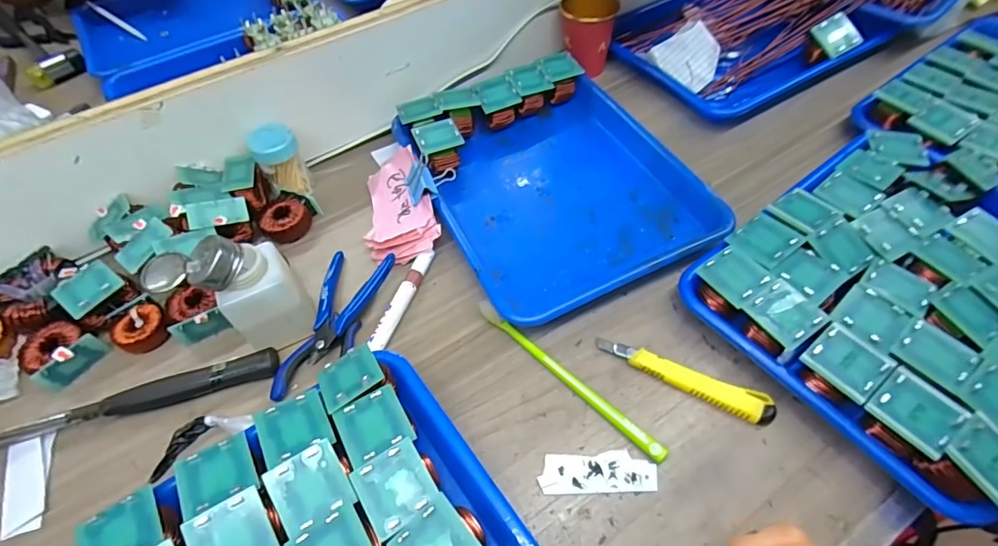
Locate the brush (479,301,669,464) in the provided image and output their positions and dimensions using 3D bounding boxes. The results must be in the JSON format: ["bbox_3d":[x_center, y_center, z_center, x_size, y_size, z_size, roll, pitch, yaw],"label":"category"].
[{"bbox_3d":[0.053,0.083,0.392,0.187,0.013,0.010,38,64,26],"label":"brush"}]

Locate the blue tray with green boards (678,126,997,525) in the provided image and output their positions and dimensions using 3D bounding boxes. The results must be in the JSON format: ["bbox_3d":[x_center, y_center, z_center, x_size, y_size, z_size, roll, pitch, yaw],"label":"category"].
[{"bbox_3d":[0.359,0.002,0.413,0.344,0.058,0.235,-30,58,-20],"label":"blue tray with green boards"}]

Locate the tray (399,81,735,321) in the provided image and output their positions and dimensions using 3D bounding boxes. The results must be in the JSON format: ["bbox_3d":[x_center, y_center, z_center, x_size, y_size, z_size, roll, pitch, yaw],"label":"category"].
[{"bbox_3d":[0.061,-0.091,0.507,0.247,0.034,0.280,-23,57,-13],"label":"tray"}]

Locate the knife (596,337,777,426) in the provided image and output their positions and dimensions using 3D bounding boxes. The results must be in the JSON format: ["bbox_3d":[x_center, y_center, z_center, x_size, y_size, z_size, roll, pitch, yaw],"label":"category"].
[{"bbox_3d":[0.145,0.084,0.387,0.137,0.013,0.022,21,58,17],"label":"knife"}]

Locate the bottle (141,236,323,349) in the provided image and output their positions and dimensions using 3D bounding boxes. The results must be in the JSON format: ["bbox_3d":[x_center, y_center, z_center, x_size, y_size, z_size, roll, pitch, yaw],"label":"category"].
[{"bbox_3d":[-0.211,0.018,0.389,0.092,0.095,0.068,-30,58,-17],"label":"bottle"}]

